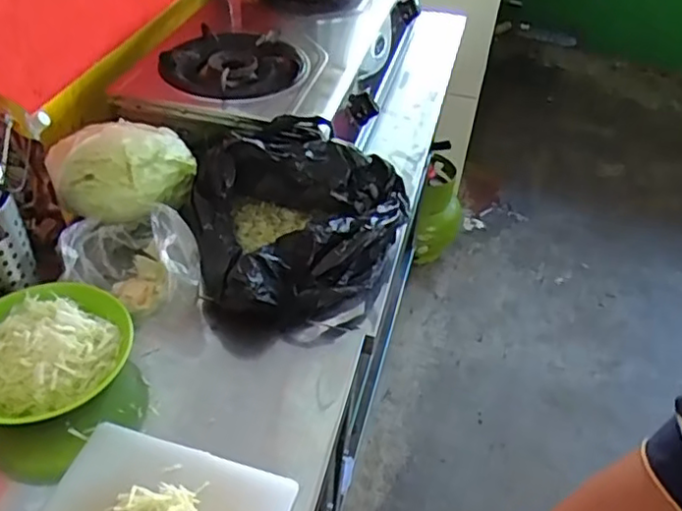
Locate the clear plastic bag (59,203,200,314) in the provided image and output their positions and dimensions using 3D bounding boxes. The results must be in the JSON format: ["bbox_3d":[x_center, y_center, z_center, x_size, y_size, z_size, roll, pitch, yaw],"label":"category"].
[{"bbox_3d":[-0.230,0.001,0.736,0.146,0.084,0.101,9,42,6],"label":"clear plastic bag"}]

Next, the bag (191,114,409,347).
[{"bbox_3d":[-0.064,-0.043,0.797,0.243,0.135,0.273,16,43,13],"label":"bag"}]

